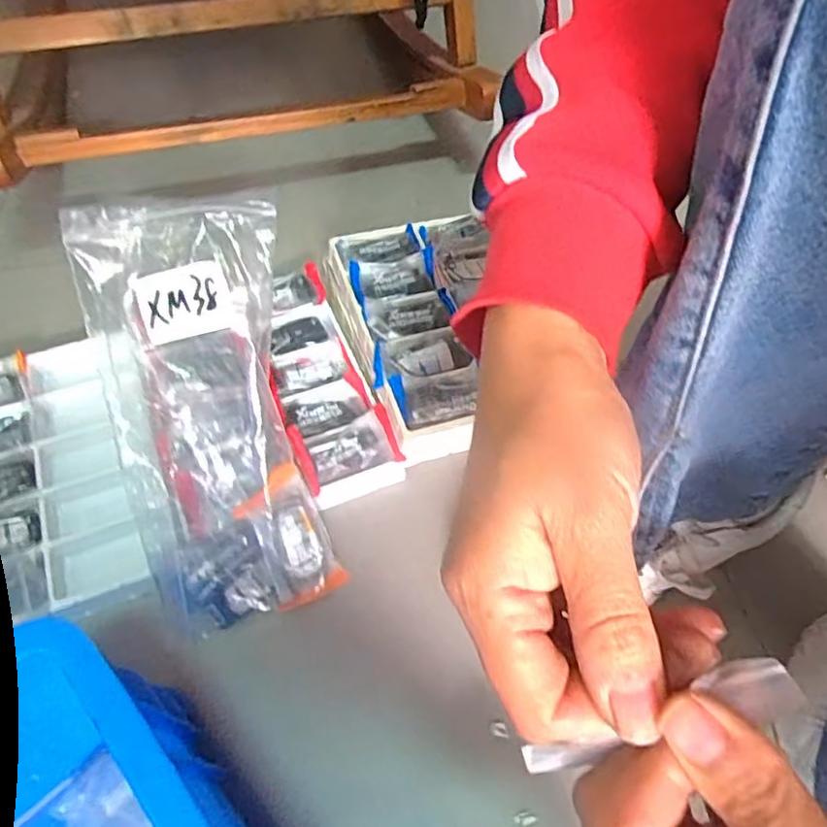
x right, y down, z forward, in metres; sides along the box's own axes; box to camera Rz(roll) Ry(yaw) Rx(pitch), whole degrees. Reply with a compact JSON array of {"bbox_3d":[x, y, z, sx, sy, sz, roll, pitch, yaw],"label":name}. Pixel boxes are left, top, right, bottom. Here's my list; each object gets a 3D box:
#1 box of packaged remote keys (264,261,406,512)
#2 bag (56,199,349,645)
[{"bbox_3d":[-0.087,-0.035,0.522,0.082,0.032,0.233,-19,59,-15],"label":"box of packaged remote keys"},{"bbox_3d":[-0.134,0.005,0.395,0.133,0.283,0.055,-11,15,-11],"label":"bag"}]

